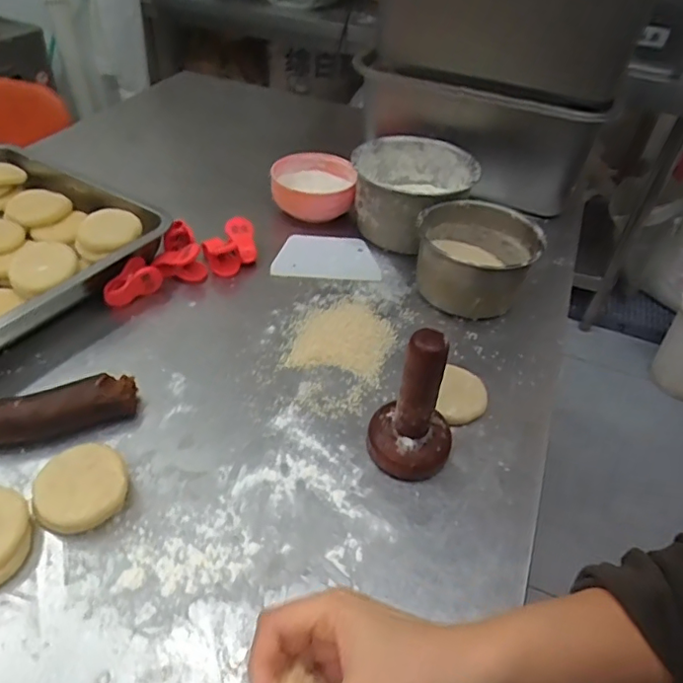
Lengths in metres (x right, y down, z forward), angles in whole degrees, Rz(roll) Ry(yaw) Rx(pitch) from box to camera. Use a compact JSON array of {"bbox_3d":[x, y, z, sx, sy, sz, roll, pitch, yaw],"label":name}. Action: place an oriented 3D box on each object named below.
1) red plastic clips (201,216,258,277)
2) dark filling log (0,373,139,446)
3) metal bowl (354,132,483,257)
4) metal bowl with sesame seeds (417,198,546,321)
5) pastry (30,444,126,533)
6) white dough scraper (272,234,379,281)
[{"bbox_3d":[-0.125,-0.111,0.634,0.052,0.035,0.070,36,53,29],"label":"red plastic clips"},{"bbox_3d":[-0.232,0.058,0.447,0.124,0.035,0.034,-14,47,-16],"label":"dark filling log"},{"bbox_3d":[0.085,-0.188,0.699,0.145,0.081,0.152,1,44,-1],"label":"metal bowl"},{"bbox_3d":[0.145,-0.095,0.608,0.125,0.066,0.131,1,44,-1],"label":"metal bowl with sesame seeds"},{"bbox_3d":[-0.191,0.108,0.406,0.063,0.022,0.069,1,44,-1],"label":"pastry"},{"bbox_3d":[-0.016,-0.104,0.658,0.120,0.008,0.092,7,43,-4],"label":"white dough scraper"}]

